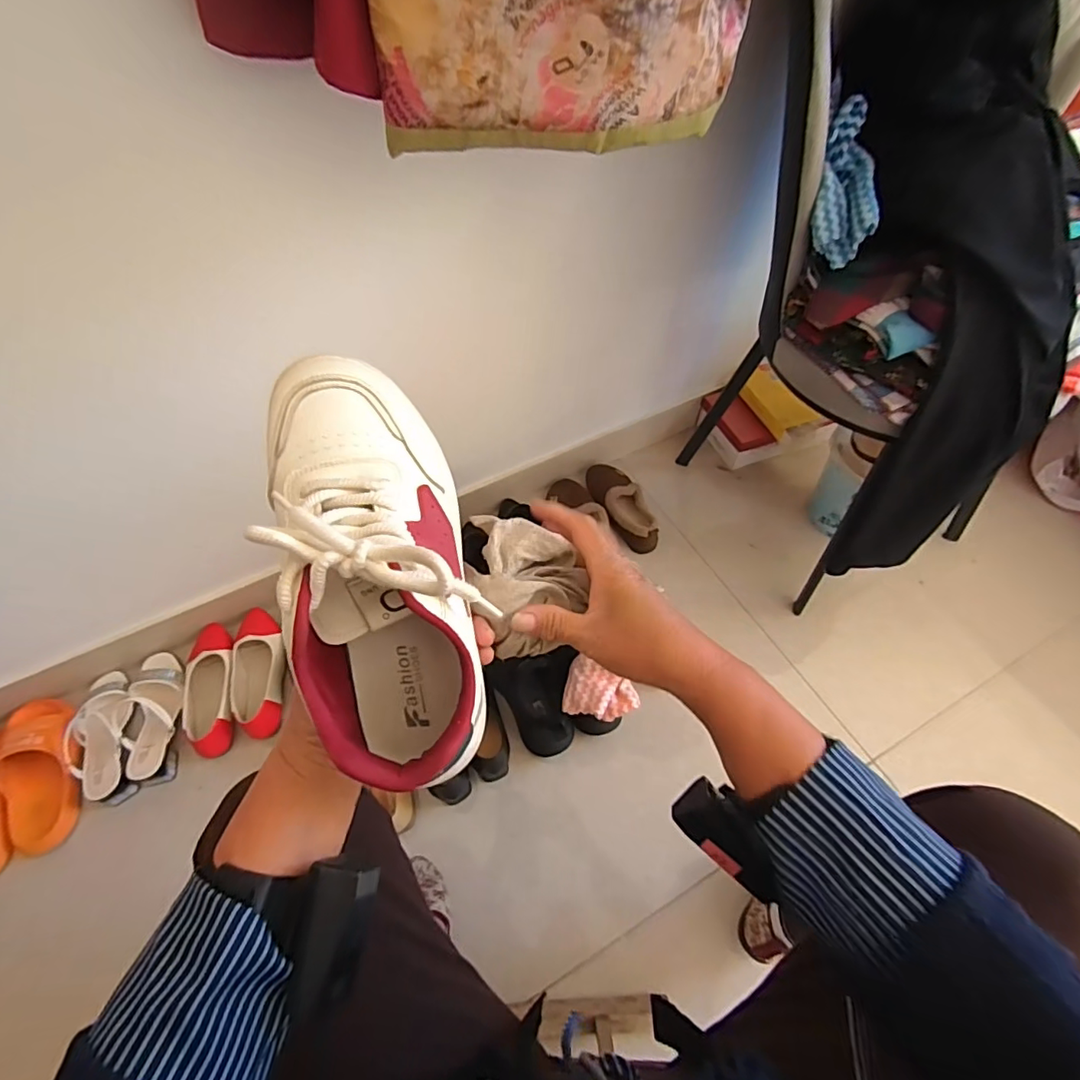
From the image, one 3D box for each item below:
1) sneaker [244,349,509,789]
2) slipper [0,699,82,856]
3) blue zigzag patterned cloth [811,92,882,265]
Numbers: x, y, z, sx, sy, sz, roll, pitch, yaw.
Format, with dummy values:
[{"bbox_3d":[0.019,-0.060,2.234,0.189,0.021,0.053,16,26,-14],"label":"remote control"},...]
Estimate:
[{"bbox_3d":[-0.089,0.008,0.278,0.088,0.090,0.221,-9,90,-7],"label":"sneaker"},{"bbox_3d":[-0.819,0.376,0.888,0.111,0.070,0.250,-21,60,-14],"label":"slipper"},{"bbox_3d":[0.381,-0.442,0.666,0.062,0.182,0.051,-7,15,-6],"label":"blue zigzag patterned cloth"}]

